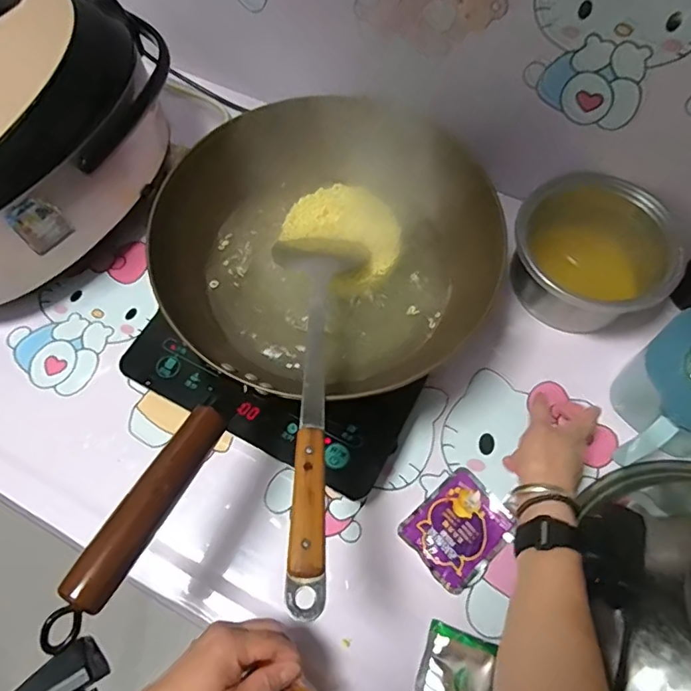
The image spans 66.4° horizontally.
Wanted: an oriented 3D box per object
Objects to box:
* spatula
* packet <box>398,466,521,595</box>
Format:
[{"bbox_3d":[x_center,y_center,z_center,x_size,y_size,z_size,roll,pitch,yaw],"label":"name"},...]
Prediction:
[{"bbox_3d":[-0.025,0.025,0.429,0.086,0.030,0.349,0,49,0],"label":"spatula"},{"bbox_3d":[0.106,0.170,0.490,0.090,0.008,0.077,-39,71,-16],"label":"packet"}]

